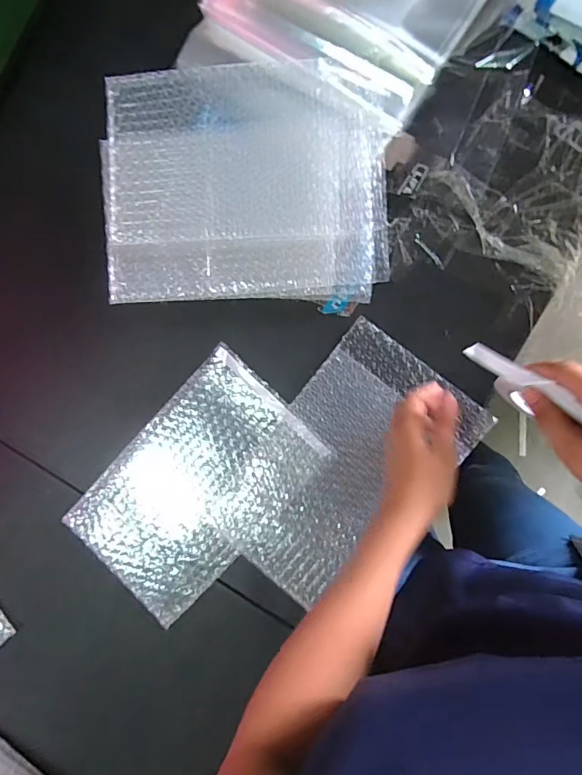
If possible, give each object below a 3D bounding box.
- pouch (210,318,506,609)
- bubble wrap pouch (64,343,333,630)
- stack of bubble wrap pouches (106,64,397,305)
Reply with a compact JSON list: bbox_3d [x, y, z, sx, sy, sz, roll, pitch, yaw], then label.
[{"bbox_3d":[0.055,0.091,0.523,0.179,0.008,0.295,40,93,7],"label":"pouch"},{"bbox_3d":[-0.113,0.117,0.551,0.182,0.018,0.290,43,97,5],"label":"bubble wrap pouch"},{"bbox_3d":[-0.052,-0.223,0.518,0.305,0.045,0.248,-2,91,8],"label":"stack of bubble wrap pouches"}]

